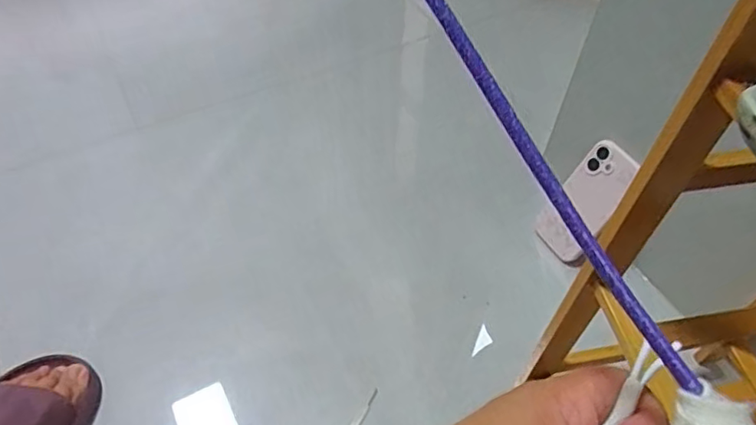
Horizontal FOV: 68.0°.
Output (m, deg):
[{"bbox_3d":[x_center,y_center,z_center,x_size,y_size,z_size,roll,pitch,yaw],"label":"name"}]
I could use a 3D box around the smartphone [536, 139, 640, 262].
[{"bbox_3d":[0.261,-0.015,0.704,0.013,0.152,0.071,-8,46,-48],"label":"smartphone"}]

